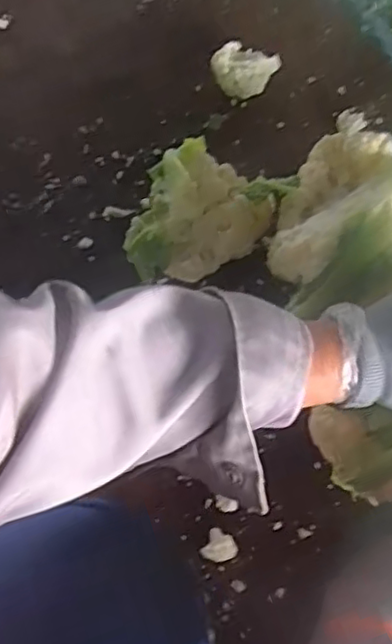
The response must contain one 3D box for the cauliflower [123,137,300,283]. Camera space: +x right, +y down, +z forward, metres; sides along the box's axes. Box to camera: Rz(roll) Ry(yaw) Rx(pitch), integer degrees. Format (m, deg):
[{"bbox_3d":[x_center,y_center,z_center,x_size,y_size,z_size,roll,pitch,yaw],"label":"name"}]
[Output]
[{"bbox_3d":[0.002,-0.093,0.580,0.106,0.077,0.141,38,68,15],"label":"cauliflower"}]

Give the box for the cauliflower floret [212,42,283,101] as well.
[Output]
[{"bbox_3d":[0.051,-0.264,0.673,0.065,0.031,0.045,14,64,5],"label":"cauliflower floret"}]

